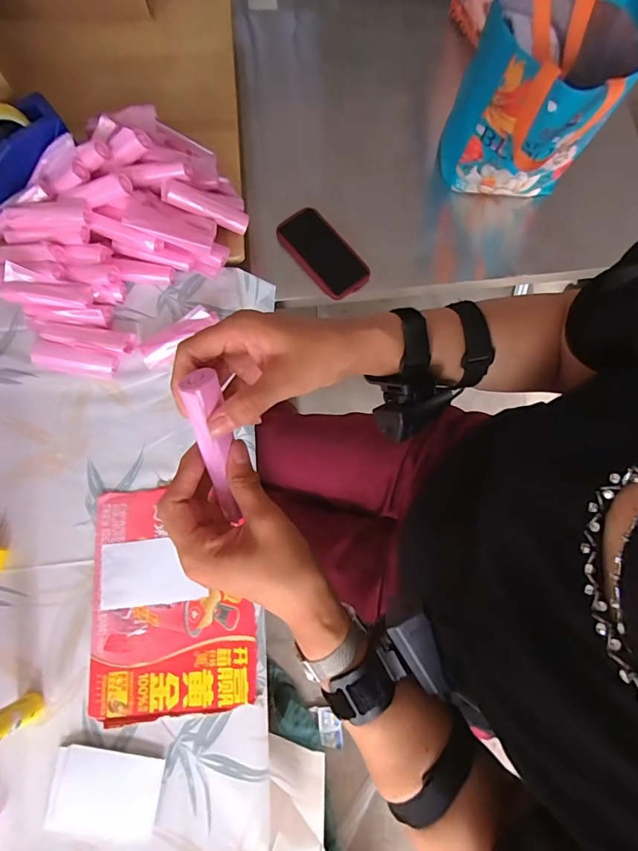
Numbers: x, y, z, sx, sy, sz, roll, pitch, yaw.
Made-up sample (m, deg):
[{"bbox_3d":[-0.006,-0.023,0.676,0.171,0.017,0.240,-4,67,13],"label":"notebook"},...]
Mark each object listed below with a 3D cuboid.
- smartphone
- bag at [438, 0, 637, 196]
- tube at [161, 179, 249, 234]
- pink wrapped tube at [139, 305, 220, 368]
[{"bbox_3d":[0.008,-0.292,0.739,0.083,0.017,0.166,-40,87,-9],"label":"smartphone"},{"bbox_3d":[0.336,-0.513,0.691,0.223,0.229,0.224,30,77,7],"label":"bag"},{"bbox_3d":[-0.169,-0.329,0.661,0.130,0.024,0.032,13,74,-28],"label":"tube"},{"bbox_3d":[-0.204,-0.130,0.641,0.120,0.025,0.037,-38,79,-10],"label":"pink wrapped tube"}]

